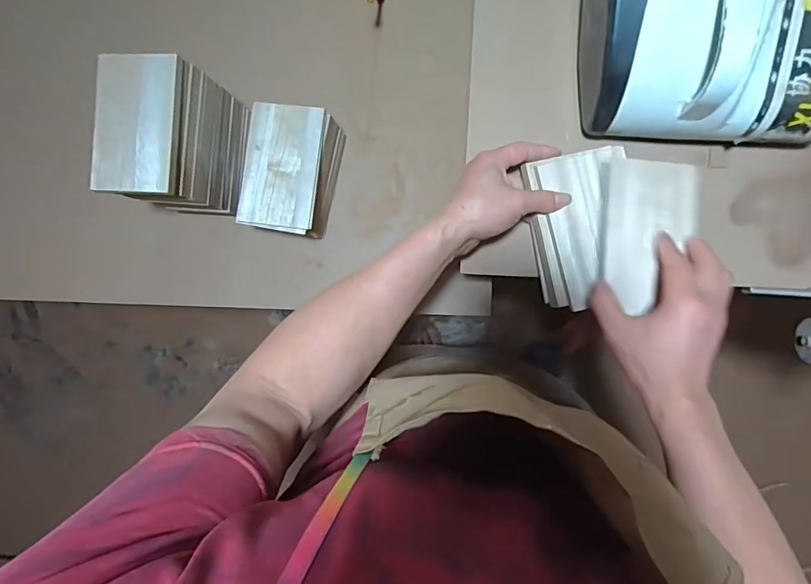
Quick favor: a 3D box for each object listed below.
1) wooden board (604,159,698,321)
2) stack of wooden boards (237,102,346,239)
[{"bbox_3d":[0.252,-0.058,0.473,0.097,0.015,0.148,3,86,-4],"label":"wooden board"},{"bbox_3d":[-0.157,-0.159,0.646,0.108,0.091,0.166,9,90,7],"label":"stack of wooden boards"}]

